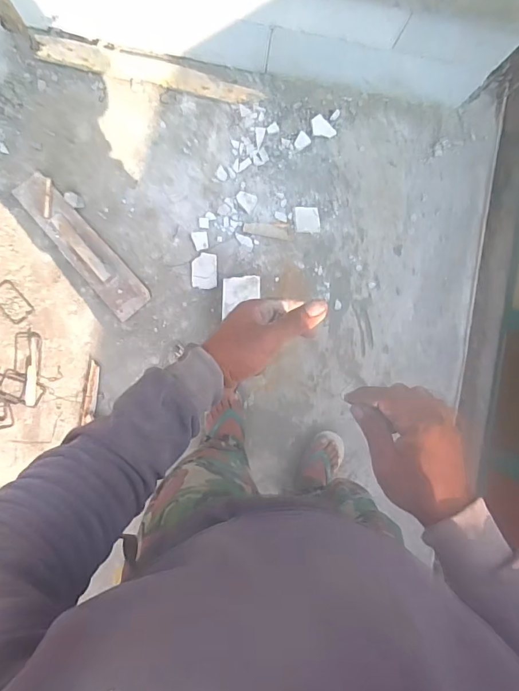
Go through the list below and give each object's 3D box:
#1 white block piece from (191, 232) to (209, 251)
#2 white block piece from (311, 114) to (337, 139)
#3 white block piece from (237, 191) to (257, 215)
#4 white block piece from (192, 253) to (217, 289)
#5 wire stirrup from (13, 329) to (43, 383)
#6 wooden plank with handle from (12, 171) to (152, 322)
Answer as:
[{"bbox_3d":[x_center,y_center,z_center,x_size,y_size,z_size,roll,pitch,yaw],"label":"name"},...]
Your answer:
[{"bbox_3d":[-0.180,-0.322,1.370,0.046,0.004,0.058,-12,91,-4],"label":"white block piece"},{"bbox_3d":[0.196,-0.671,1.384,0.085,0.013,0.050,33,119,-18],"label":"white block piece"},{"bbox_3d":[-0.044,-0.446,1.386,0.063,0.006,0.058,25,88,-4],"label":"white block piece"},{"bbox_3d":[-0.170,-0.230,1.384,0.076,0.006,0.108,1,90,-4],"label":"white block piece"},{"bbox_3d":[-0.697,0.031,1.346,0.079,0.015,0.146,5,90,-4],"label":"wire stirrup"},{"bbox_3d":[-0.542,-0.313,1.335,0.123,0.062,0.491,-41,93,-3],"label":"wooden plank with handle"}]

